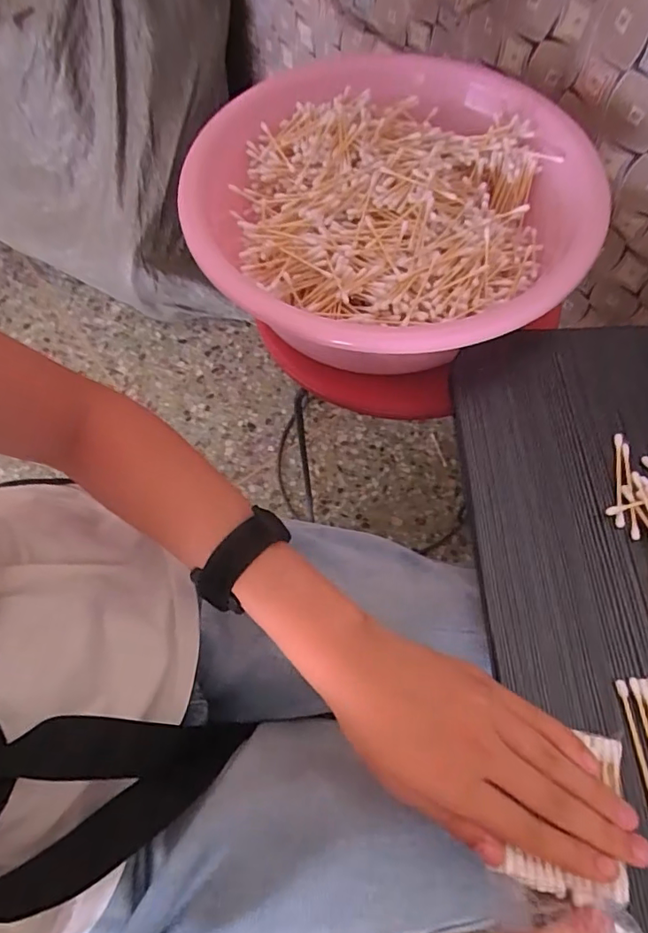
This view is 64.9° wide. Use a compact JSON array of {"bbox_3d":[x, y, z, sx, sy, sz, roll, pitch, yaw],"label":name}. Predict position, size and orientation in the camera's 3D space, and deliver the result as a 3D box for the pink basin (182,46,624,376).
[{"bbox_3d":[0.055,-0.227,0.462,0.345,0.088,0.346,-1,66,2],"label":"pink basin"}]

